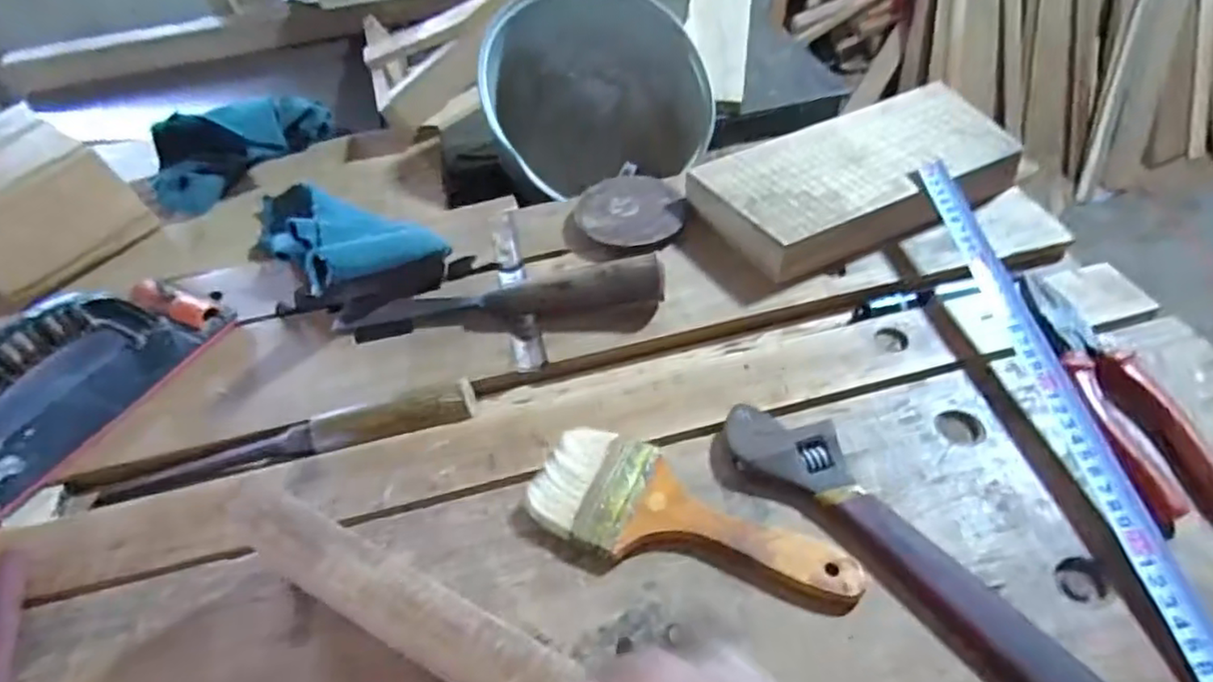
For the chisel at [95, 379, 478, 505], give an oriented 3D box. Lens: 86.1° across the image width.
[{"bbox_3d":[-0.208,0.066,0.433,0.239,0.023,0.024,-13,47,-5],"label":"chisel"}]

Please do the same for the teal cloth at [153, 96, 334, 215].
[{"bbox_3d":[-0.380,-0.204,0.680,0.190,0.075,0.085,-27,50,-17],"label":"teal cloth"}]

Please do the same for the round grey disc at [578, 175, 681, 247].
[{"bbox_3d":[0.018,-0.112,0.555,0.085,0.008,0.089,-3,47,4],"label":"round grey disc"}]

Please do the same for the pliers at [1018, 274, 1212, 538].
[{"bbox_3d":[0.311,0.027,0.403,0.057,0.021,0.181,-6,47,1],"label":"pliers"}]

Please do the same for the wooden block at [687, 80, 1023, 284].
[{"bbox_3d":[0.213,-0.134,0.537,0.260,0.043,0.135,-21,48,-13],"label":"wooden block"}]

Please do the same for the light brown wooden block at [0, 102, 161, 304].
[{"bbox_3d":[-0.543,-0.127,0.605,0.137,0.097,0.143,26,55,27],"label":"light brown wooden block"}]

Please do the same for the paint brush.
[{"bbox_3d":[0.046,0.104,0.367,0.184,0.016,0.069,17,51,21],"label":"paint brush"}]

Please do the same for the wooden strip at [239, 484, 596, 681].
[{"bbox_3d":[-0.031,0.134,0.253,0.323,0.013,0.030,19,52,22],"label":"wooden strip"}]

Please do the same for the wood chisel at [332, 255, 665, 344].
[{"bbox_3d":[-0.085,-0.033,0.489,0.253,0.041,0.035,-4,47,3],"label":"wood chisel"}]

